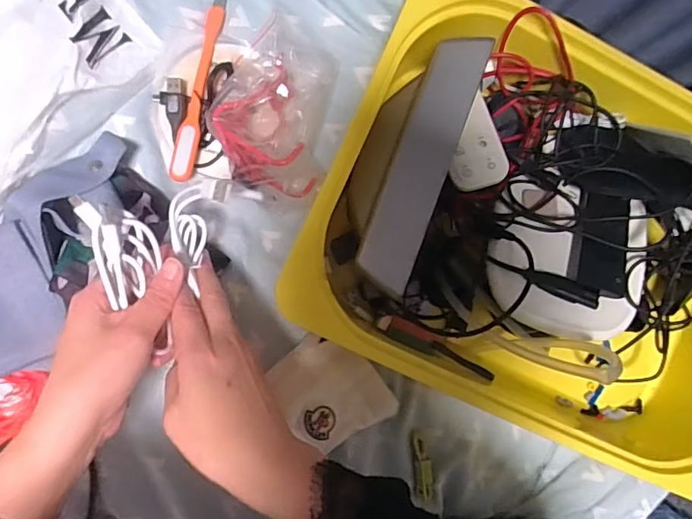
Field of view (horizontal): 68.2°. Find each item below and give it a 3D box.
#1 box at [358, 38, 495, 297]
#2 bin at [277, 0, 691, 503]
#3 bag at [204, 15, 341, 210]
[{"bbox_3d":[0.061,-0.075,0.388,0.041,0.030,0.196,20,87,14],"label":"box"},{"bbox_3d":[0.182,-0.010,0.442,0.403,0.122,0.295,24,85,-6],"label":"bin"},{"bbox_3d":[-0.056,-0.123,0.414,0.087,0.069,0.152,10,86,-7],"label":"bag"}]

